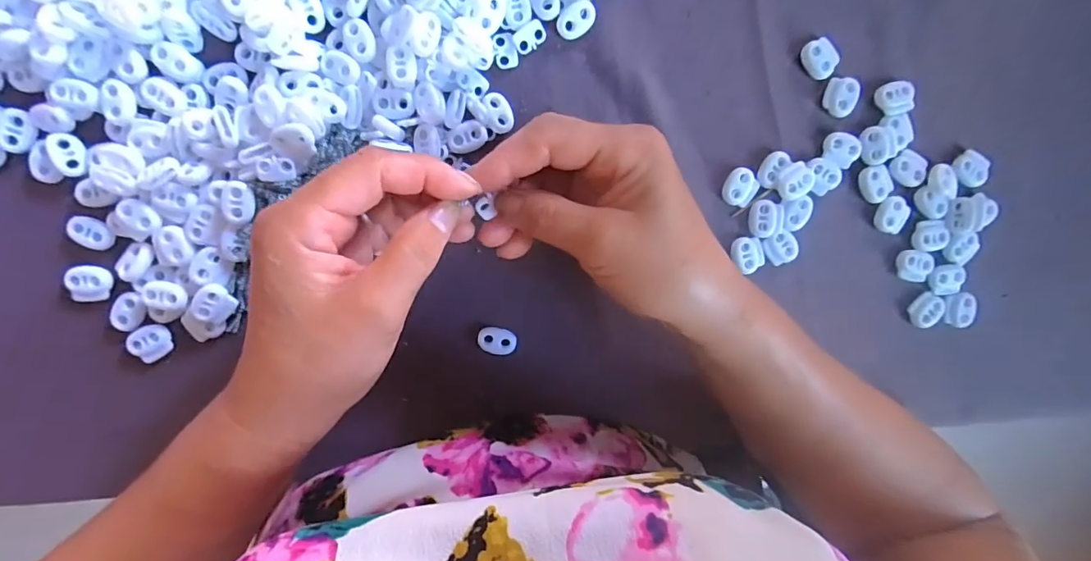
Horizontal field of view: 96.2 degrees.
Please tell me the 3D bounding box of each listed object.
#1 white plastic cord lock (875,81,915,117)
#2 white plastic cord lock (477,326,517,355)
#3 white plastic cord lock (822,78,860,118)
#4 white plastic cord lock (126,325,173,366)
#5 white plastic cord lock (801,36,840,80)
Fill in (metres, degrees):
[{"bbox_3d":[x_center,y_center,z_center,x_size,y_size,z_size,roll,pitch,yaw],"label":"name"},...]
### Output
[{"bbox_3d":[0.207,-0.108,0.289,0.018,0.007,0.019,0,95,-3],"label":"white plastic cord lock"},{"bbox_3d":[-0.029,0.036,0.290,0.022,0.004,0.015,5,94,-3],"label":"white plastic cord lock"},{"bbox_3d":[0.174,-0.109,0.289,0.017,0.006,0.022,14,94,-4],"label":"white plastic cord lock"},{"bbox_3d":[-0.222,0.035,0.275,0.021,0.005,0.019,-29,98,0],"label":"white plastic cord lock"},{"bbox_3d":[0.161,-0.130,0.285,0.018,0.005,0.022,-42,96,1],"label":"white plastic cord lock"}]

